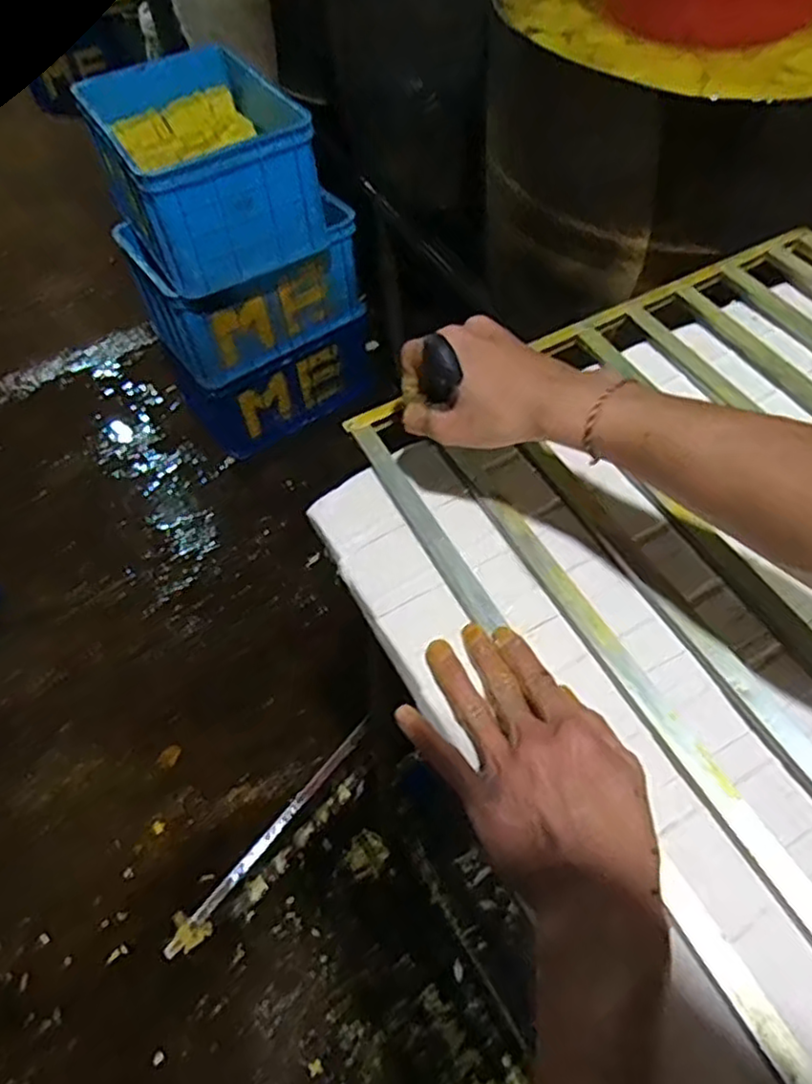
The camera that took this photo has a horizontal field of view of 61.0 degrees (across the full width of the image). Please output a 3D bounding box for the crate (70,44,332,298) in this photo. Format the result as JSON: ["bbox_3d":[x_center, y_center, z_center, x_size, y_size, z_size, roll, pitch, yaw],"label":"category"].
[{"bbox_3d":[-0.420,-0.801,1.471,0.379,0.249,0.472,-22,55,-14],"label":"crate"}]

